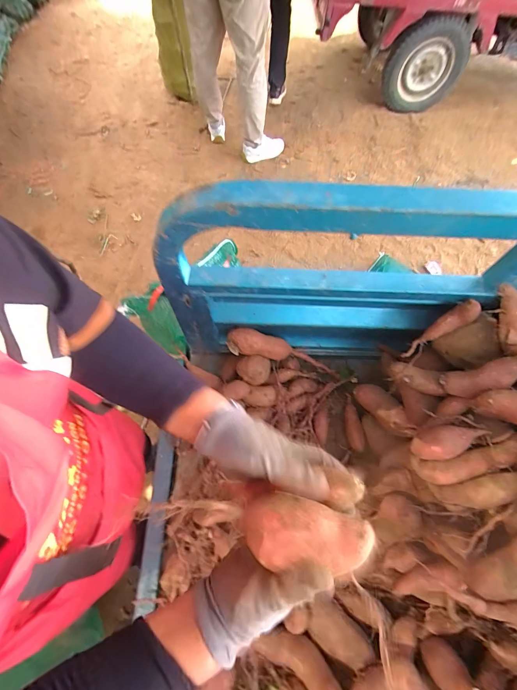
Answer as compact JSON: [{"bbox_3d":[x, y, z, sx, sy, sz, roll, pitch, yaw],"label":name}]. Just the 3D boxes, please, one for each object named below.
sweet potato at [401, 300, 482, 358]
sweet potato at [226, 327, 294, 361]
[{"bbox_3d":[0.298,-0.026,0.514,0.026,0.133,0.031,-2,55,-52],"label":"sweet potato"},{"bbox_3d":[0.003,0.002,0.657,0.141,0.053,0.045,12,63,-25],"label":"sweet potato"}]

